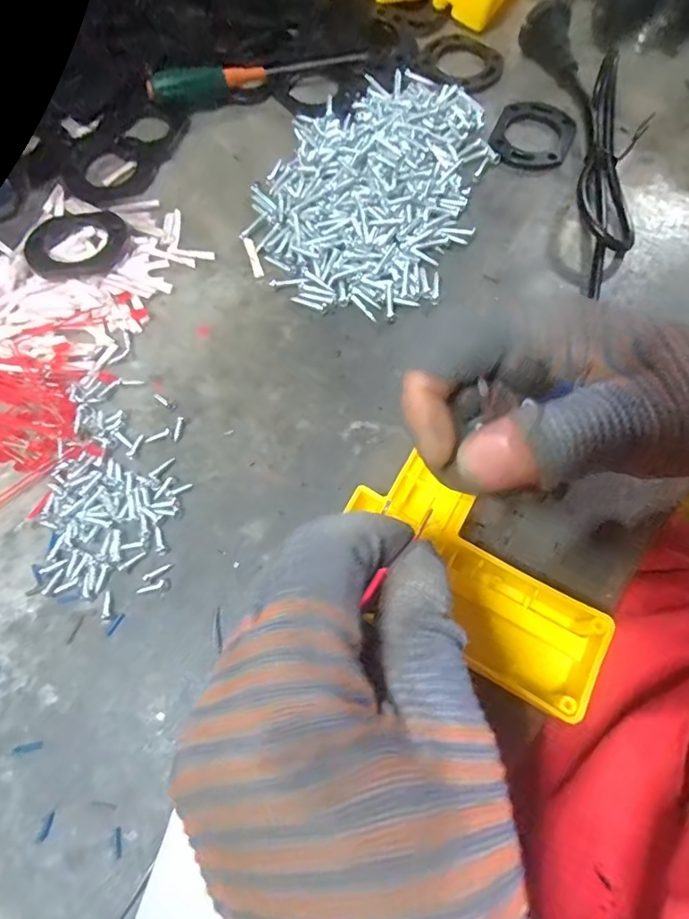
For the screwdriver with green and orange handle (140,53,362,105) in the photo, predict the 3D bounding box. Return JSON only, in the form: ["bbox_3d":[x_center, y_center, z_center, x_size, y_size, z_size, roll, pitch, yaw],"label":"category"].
[{"bbox_3d":[-0.060,-0.265,0.353,0.145,0.018,0.023,-16,70,-5],"label":"screwdriver with green and orange handle"}]

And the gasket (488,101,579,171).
[{"bbox_3d":[0.123,-0.211,0.337,0.048,0.004,0.060,23,71,10],"label":"gasket"}]

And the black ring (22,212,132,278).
[{"bbox_3d":[-0.157,-0.126,0.307,0.055,0.008,0.048,7,69,3],"label":"black ring"}]

